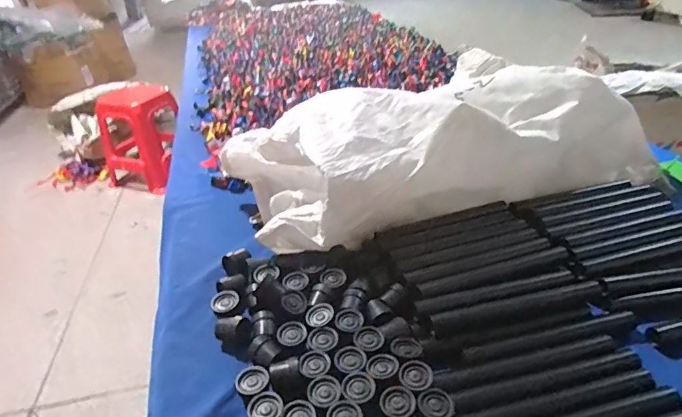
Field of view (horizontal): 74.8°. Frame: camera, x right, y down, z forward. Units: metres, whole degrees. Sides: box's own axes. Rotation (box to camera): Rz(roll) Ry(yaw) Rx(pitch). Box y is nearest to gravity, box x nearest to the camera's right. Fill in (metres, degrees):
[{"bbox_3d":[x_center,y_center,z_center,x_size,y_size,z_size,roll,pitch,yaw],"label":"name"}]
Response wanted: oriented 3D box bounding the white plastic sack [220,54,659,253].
[{"bbox_3d":[0.184,-0.111,0.758,0.731,0.176,0.256,-11,34,-11],"label":"white plastic sack"}]

